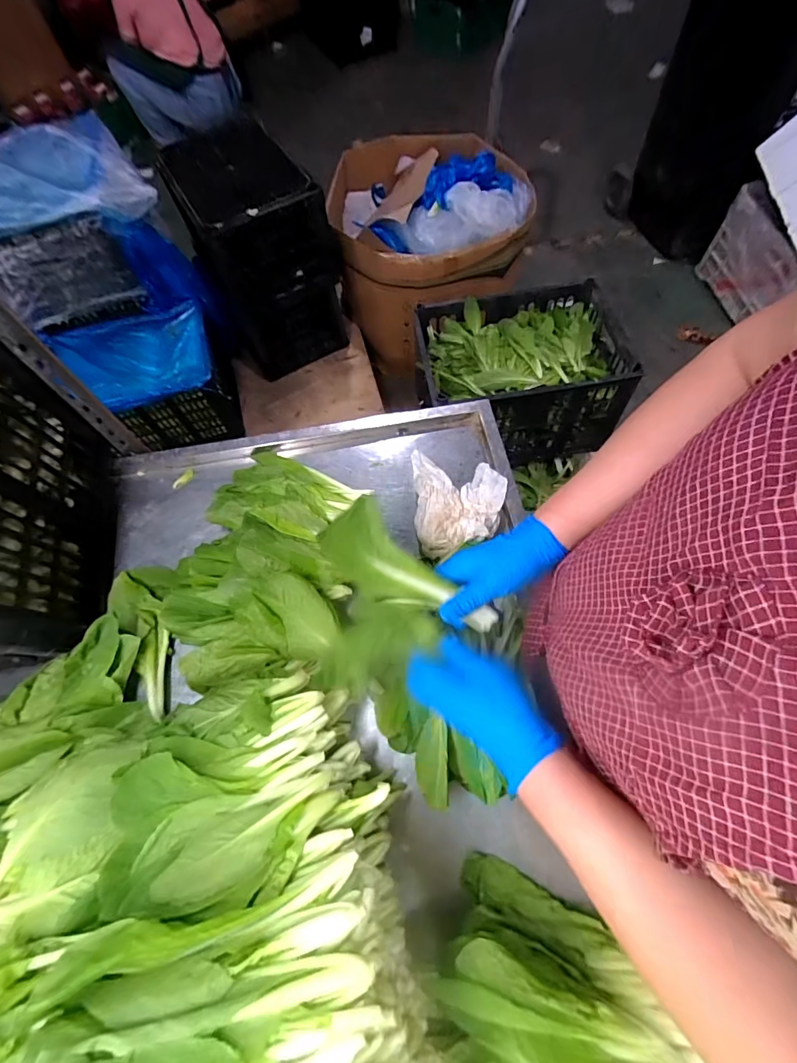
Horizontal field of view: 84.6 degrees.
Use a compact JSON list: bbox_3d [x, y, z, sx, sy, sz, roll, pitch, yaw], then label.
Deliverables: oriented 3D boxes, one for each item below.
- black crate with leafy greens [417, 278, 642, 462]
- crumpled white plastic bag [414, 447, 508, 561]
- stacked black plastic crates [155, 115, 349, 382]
[{"bbox_3d":[0.293,-0.390,1.125,0.462,0.253,0.314,-7,67,0],"label":"black crate with leafy greens"},{"bbox_3d":[0.082,-0.041,0.587,0.120,0.026,0.142,-2,67,2],"label":"crumpled white plastic bag"},{"bbox_3d":[-0.365,-0.758,1.285,0.356,0.571,0.281,-24,68,-7],"label":"stacked black plastic crates"}]

